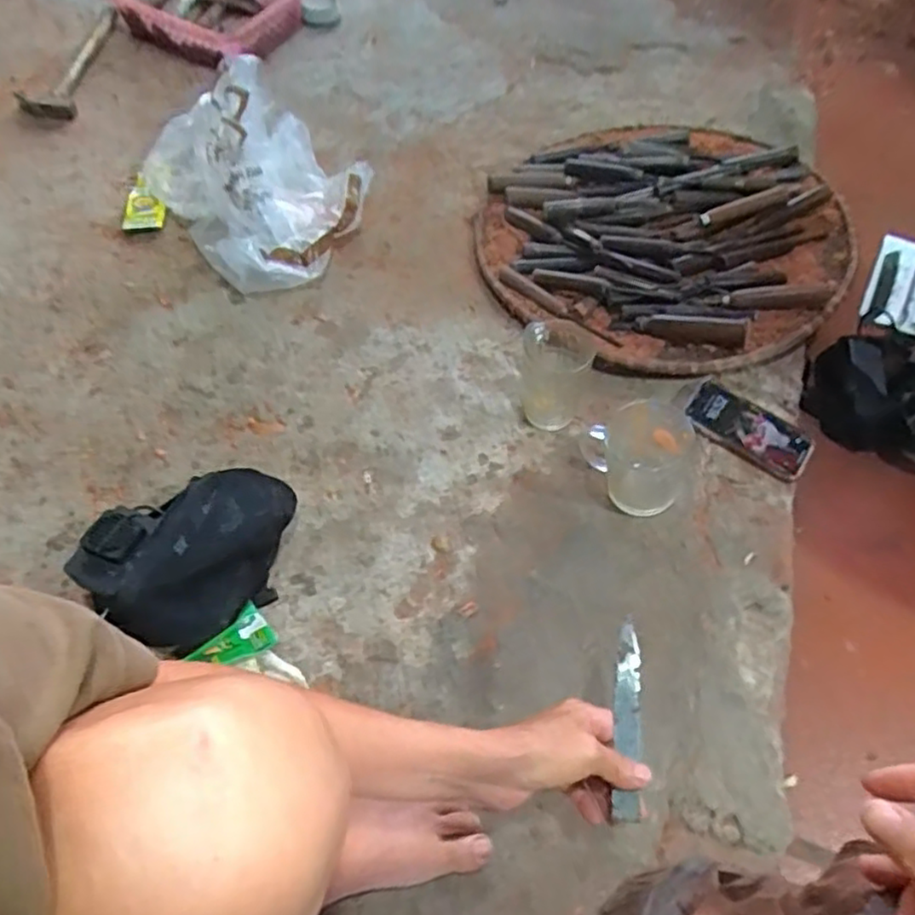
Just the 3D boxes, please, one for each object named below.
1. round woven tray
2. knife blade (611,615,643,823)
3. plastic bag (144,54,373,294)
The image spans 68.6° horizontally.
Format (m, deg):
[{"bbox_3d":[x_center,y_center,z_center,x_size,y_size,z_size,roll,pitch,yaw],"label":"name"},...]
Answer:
[{"bbox_3d":[0.285,-0.314,0.932,0.465,0.088,0.468,0,59,0],"label":"round woven tray"},{"bbox_3d":[0.128,0.194,0.506,0.020,0.009,0.143,6,61,3],"label":"knife blade"},{"bbox_3d":[-0.290,-0.417,0.944,0.245,0.209,0.342,-40,70,-23],"label":"plastic bag"}]

